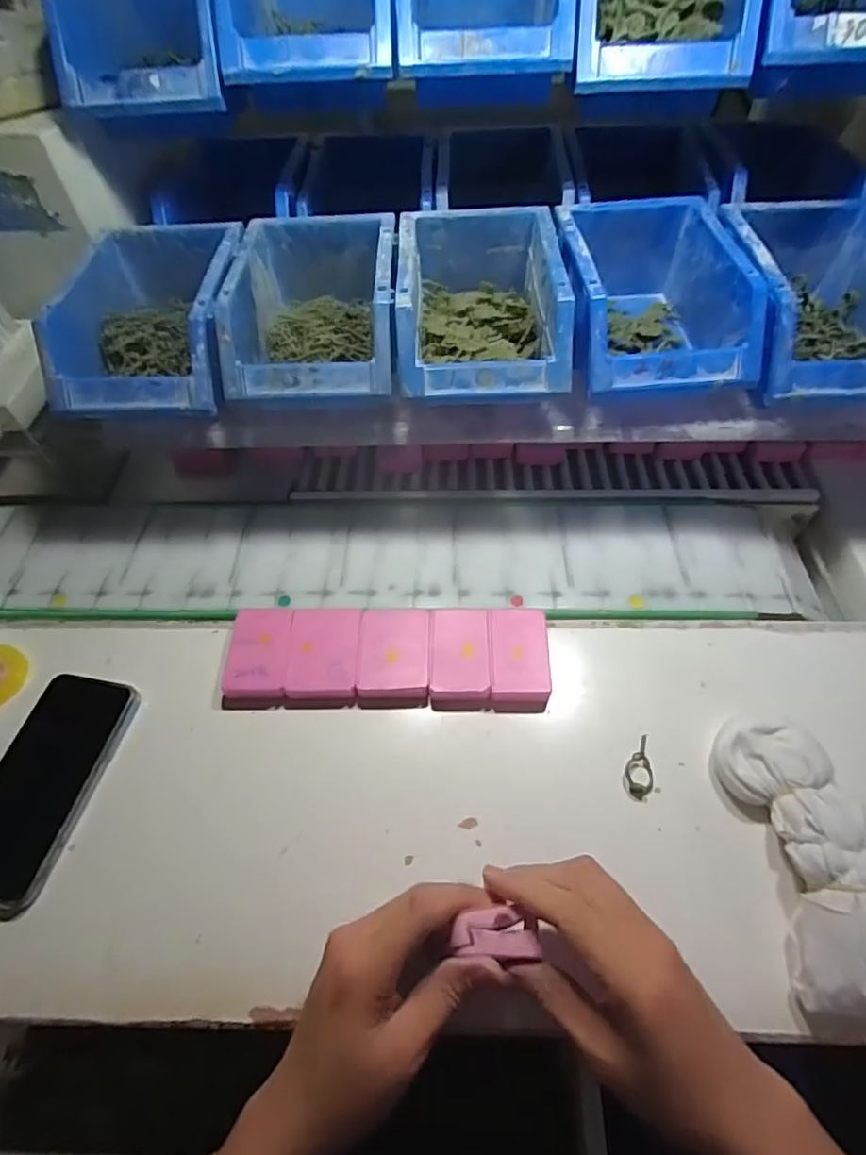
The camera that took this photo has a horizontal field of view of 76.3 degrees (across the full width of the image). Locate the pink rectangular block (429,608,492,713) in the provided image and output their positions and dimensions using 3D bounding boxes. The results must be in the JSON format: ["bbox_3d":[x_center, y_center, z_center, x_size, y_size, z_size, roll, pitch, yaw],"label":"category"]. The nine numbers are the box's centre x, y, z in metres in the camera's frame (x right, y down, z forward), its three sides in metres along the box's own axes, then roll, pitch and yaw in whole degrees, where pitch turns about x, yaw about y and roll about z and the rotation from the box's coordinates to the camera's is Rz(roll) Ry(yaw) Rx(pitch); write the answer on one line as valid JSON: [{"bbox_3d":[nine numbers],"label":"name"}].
[{"bbox_3d":[0.021,0.061,0.420,0.045,0.016,0.076,0,57,2],"label":"pink rectangular block"}]

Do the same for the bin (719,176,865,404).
[{"bbox_3d":[0.295,-0.216,0.425,0.128,0.067,0.196,-3,55,0],"label":"bin"}]

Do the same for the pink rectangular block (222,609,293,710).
[{"bbox_3d":[-0.132,0.061,0.422,0.047,0.021,0.075,-1,57,2],"label":"pink rectangular block"}]

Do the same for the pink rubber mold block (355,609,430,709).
[{"bbox_3d":[-0.029,0.059,0.423,0.053,0.016,0.078,-1,57,2],"label":"pink rubber mold block"}]

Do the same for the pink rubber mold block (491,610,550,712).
[{"bbox_3d":[0.066,0.061,0.419,0.042,0.018,0.077,2,57,4],"label":"pink rubber mold block"}]

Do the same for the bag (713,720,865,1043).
[{"bbox_3d":[0.231,0.167,0.324,0.075,0.046,0.165,-4,57,0],"label":"bag"}]

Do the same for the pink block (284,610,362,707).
[{"bbox_3d":[-0.083,0.060,0.424,0.052,0.017,0.078,-1,57,2],"label":"pink block"}]

